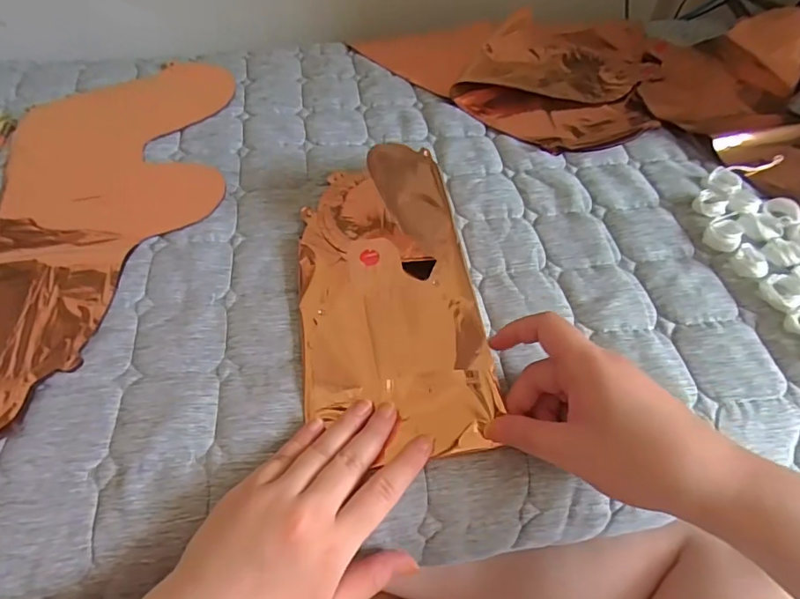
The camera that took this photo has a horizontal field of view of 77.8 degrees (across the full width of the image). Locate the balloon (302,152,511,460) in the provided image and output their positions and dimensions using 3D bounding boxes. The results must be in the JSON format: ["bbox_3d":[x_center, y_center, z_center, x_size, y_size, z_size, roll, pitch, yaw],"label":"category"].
[{"bbox_3d":[-0.011,-0.020,0.379,0.133,0.056,0.272,-6,53,-4],"label":"balloon"}]

